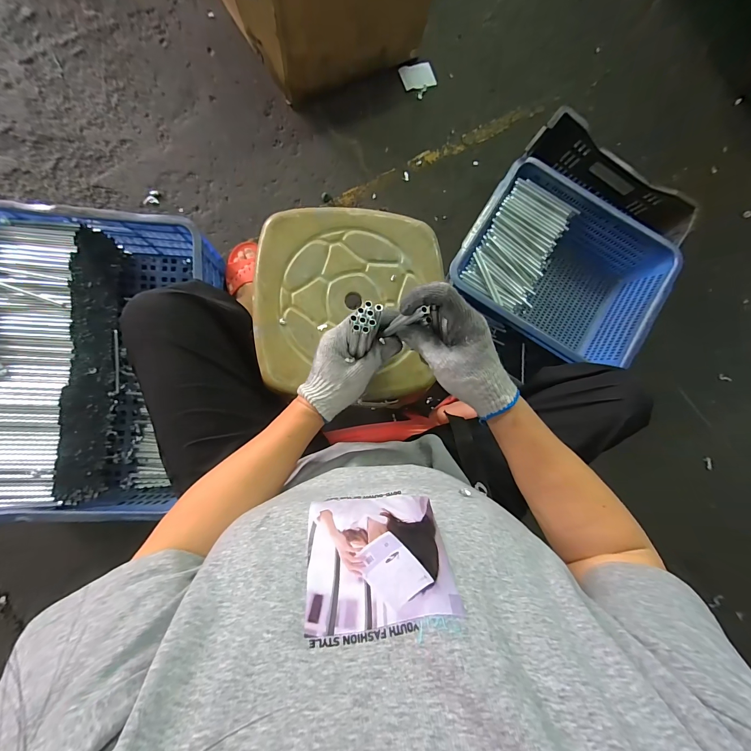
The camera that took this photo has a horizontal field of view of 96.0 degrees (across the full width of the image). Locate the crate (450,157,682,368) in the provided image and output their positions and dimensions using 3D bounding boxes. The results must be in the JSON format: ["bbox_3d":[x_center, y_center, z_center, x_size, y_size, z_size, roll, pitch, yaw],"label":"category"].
[{"bbox_3d":[0.403,-0.232,0.793,0.423,0.174,0.346,33,84,-6],"label":"crate"}]

